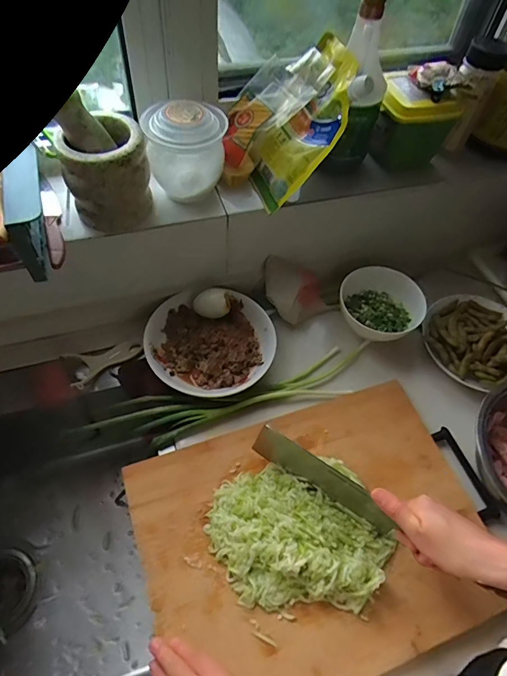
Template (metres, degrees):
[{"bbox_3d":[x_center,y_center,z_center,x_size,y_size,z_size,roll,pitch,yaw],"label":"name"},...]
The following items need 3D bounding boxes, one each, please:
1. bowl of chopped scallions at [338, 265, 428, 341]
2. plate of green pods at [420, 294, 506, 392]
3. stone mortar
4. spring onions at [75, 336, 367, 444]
[{"bbox_3d":[0.199,-0.042,0.685,0.126,0.074,0.116,2,56,-3],"label":"bowl of chopped scallions"},{"bbox_3d":[0.360,0.001,0.681,0.176,0.027,0.166,2,56,-3],"label":"plate of green pods"},{"bbox_3d":[-0.179,-0.204,0.536,0.099,0.100,0.094,-12,58,-12],"label":"stone mortar"},{"bbox_3d":[-0.017,0.082,0.614,0.417,0.031,0.066,-14,59,-13],"label":"spring onions"}]

